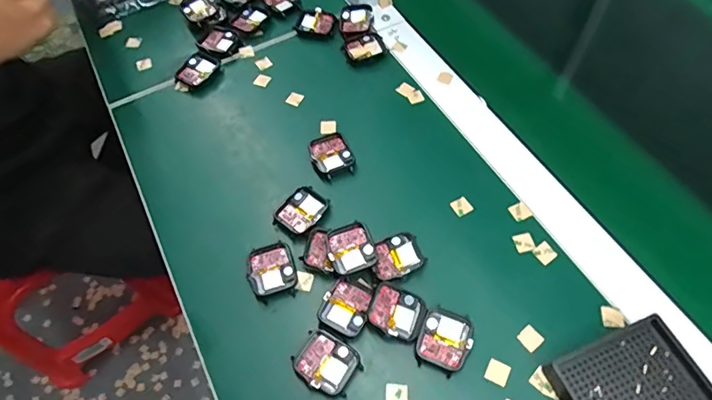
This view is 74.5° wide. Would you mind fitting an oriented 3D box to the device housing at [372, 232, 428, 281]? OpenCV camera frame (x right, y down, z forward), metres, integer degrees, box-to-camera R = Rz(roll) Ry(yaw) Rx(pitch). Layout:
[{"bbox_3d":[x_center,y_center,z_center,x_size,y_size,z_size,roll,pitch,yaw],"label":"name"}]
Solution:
[{"bbox_3d":[0.033,0.047,0.388,0.044,0.014,0.036,-27,62,-13],"label":"device housing"}]

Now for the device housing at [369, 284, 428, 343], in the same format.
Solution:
[{"bbox_3d":[0.032,0.087,0.362,0.040,0.011,0.037,17,61,11],"label":"device housing"}]

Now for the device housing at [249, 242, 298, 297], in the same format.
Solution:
[{"bbox_3d":[-0.070,0.058,0.392,0.038,0.009,0.042,-15,60,-7],"label":"device housing"}]

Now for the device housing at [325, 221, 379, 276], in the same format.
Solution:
[{"bbox_3d":[-0.004,0.041,0.388,0.038,0.014,0.041,-1,59,1],"label":"device housing"}]

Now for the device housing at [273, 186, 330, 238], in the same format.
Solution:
[{"bbox_3d":[-0.048,0.009,0.415,0.037,0.010,0.043,37,67,21],"label":"device housing"}]

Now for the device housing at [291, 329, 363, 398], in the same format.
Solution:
[{"bbox_3d":[-0.021,0.122,0.350,0.045,0.010,0.039,29,64,17],"label":"device housing"}]

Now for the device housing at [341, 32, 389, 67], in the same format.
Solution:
[{"bbox_3d":[0.009,-0.169,0.519,0.047,0.008,0.039,-23,61,-11],"label":"device housing"}]

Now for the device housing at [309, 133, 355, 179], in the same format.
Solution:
[{"bbox_3d":[-0.023,-0.043,0.449,0.037,0.010,0.045,-20,61,-10],"label":"device housing"}]

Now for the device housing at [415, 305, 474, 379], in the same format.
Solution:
[{"bbox_3d":[0.067,0.105,0.354,0.037,0.010,0.045,20,62,13],"label":"device housing"}]

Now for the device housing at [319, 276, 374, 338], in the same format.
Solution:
[{"bbox_3d":[-0.006,0.083,0.368,0.036,0.007,0.042,23,63,15],"label":"device housing"}]

